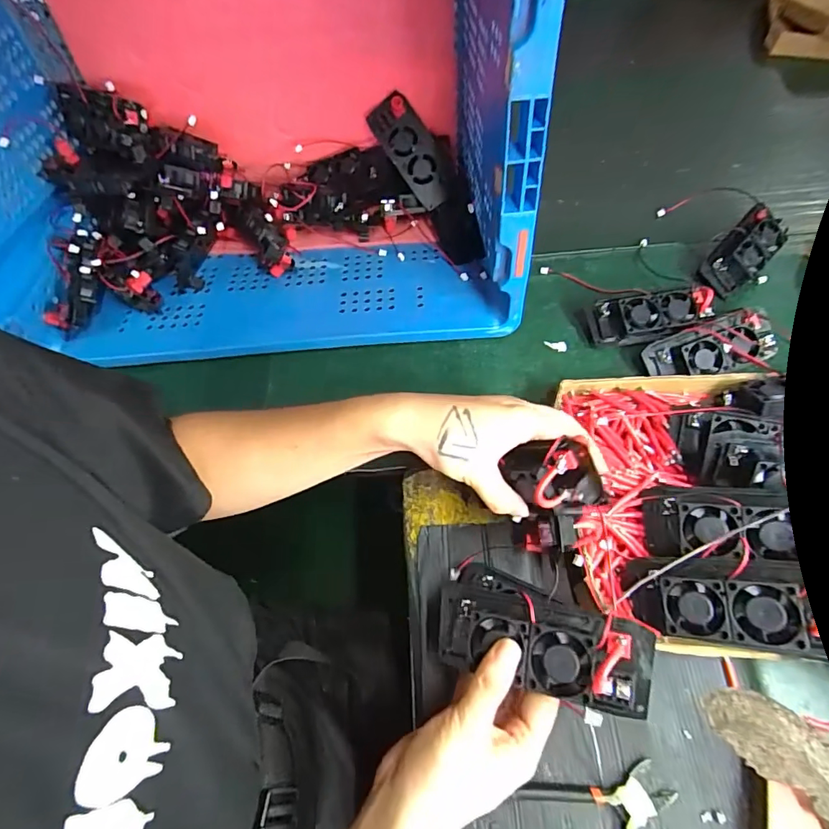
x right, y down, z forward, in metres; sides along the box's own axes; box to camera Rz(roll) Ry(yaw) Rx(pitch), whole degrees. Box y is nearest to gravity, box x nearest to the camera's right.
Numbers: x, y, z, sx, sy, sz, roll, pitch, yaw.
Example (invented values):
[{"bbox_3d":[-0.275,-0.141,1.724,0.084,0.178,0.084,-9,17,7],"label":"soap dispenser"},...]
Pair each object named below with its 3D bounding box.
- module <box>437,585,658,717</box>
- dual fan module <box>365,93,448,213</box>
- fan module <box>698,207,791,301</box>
[{"bbox_3d":[0.082,0.155,0.326,0.140,0.032,0.054,4,59,27],"label":"module"},{"bbox_3d":[0.000,-0.337,0.617,0.055,0.027,0.138,-35,98,7],"label":"dual fan module"},{"bbox_3d":[0.392,-0.196,0.570,0.120,0.027,0.052,-45,67,-4],"label":"fan module"}]

